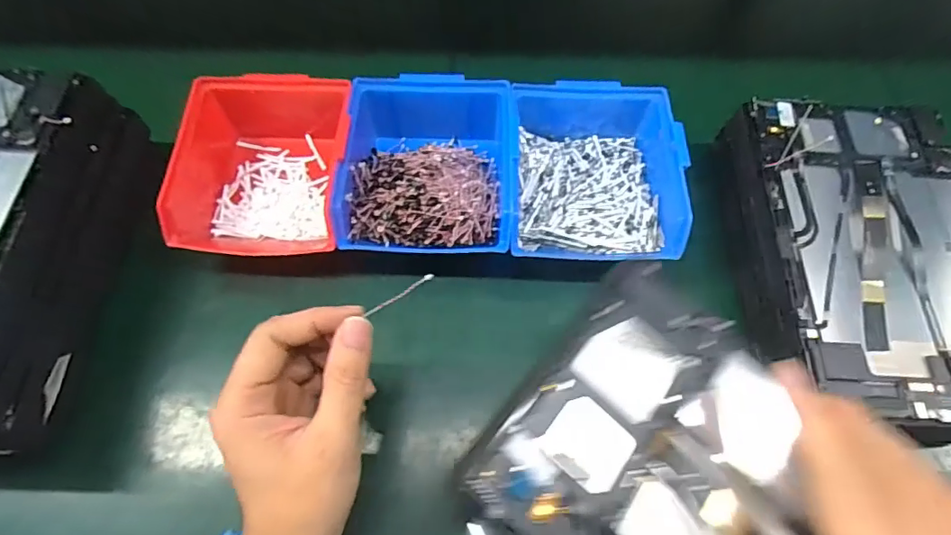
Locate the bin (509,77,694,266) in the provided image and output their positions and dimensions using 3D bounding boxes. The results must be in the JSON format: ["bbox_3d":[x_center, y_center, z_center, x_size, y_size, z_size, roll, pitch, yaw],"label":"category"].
[{"bbox_3d":[0.089,-0.072,0.399,0.121,0.076,0.143,2,63,-1],"label":"bin"}]

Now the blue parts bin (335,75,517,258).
[{"bbox_3d":[-0.034,-0.074,0.390,0.119,0.075,0.142,1,63,-1],"label":"blue parts bin"}]

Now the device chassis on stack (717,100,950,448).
[{"bbox_3d":[0.275,-0.004,0.368,0.164,0.063,0.248,5,63,1],"label":"device chassis on stack"}]

